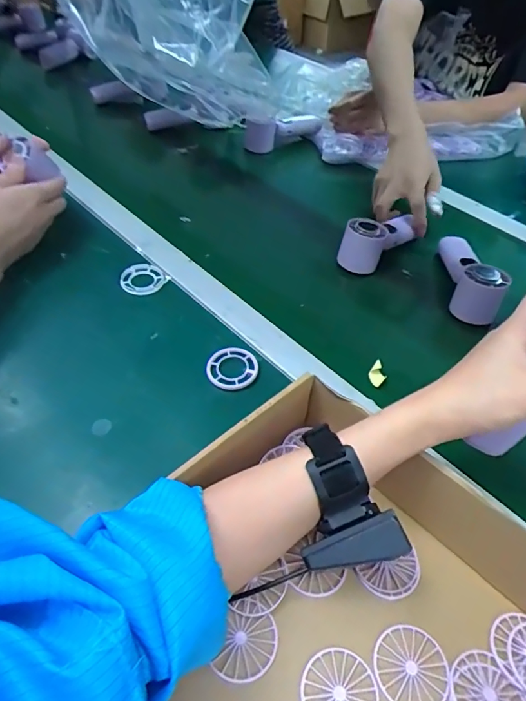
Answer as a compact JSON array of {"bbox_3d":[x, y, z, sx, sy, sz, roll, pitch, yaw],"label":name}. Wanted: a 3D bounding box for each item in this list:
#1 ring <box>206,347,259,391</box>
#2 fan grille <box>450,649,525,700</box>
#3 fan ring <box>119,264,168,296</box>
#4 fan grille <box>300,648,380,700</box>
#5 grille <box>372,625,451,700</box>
[{"bbox_3d":[-0.032,0.018,0.472,0.048,0.010,0.050,1,59,-2],"label":"ring"},{"bbox_3d":[0.149,0.226,0.300,0.049,0.004,0.046,2,48,-2],"label":"fan grille"},{"bbox_3d":[-0.146,-0.090,0.572,0.049,0.008,0.056,21,50,3],"label":"fan ring"},{"bbox_3d":[0.051,0.224,0.300,0.049,0.004,0.049,31,53,22],"label":"fan grille"},{"bbox_3d":[0.101,0.216,0.313,0.048,0.004,0.049,2,48,-2],"label":"grille"}]

